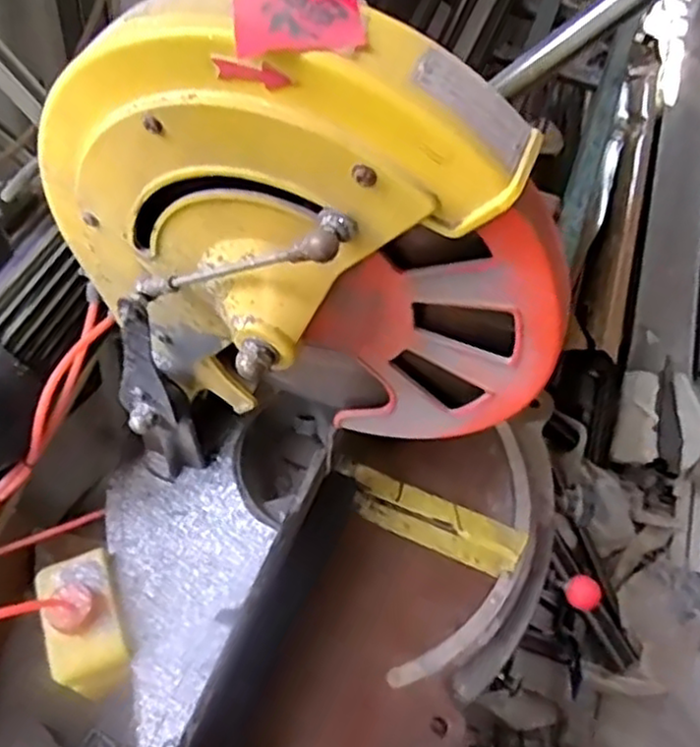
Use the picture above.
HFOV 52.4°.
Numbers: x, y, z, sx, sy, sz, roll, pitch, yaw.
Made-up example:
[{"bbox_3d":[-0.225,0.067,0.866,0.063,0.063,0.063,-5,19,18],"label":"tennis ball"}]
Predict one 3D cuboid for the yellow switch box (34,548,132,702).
[{"bbox_3d":[-0.223,0.206,0.596,0.061,0.059,0.108,-18,61,-15],"label":"yellow switch box"}]

